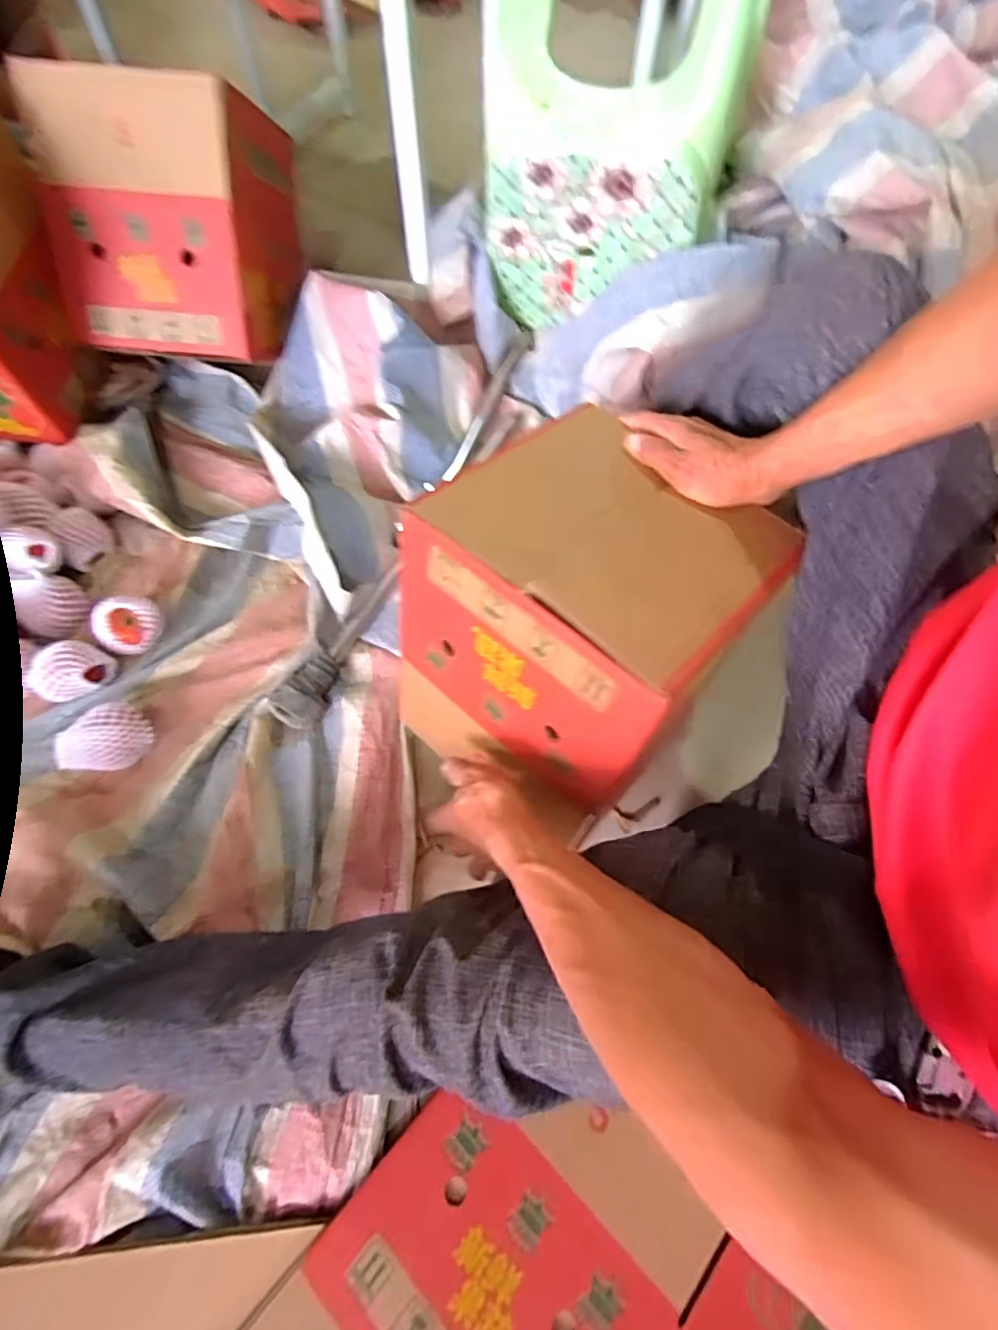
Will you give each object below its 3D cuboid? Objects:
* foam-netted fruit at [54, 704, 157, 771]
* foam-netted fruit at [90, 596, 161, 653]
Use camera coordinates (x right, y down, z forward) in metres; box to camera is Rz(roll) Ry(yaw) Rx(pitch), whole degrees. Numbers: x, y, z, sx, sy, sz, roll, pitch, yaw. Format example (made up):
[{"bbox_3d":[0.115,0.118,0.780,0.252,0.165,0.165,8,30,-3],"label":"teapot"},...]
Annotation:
[{"bbox_3d":[-0.429,0.083,0.680,0.085,0.057,0.068,-7,63,-4],"label":"foam-netted fruit"},{"bbox_3d":[-0.452,-0.050,0.752,0.060,0.056,0.076,34,68,15],"label":"foam-netted fruit"}]

